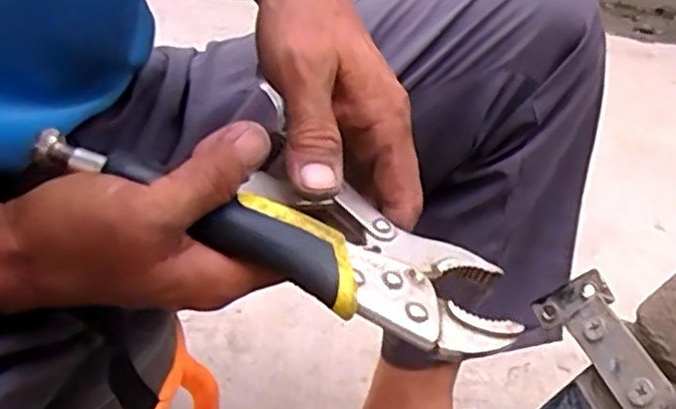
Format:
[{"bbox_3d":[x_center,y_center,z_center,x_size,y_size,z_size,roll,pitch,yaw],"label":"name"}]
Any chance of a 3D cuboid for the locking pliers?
[{"bbox_3d":[-0.020,0.002,0.301,0.208,0.030,0.076,24,31,-4],"label":"locking pliers"}]

